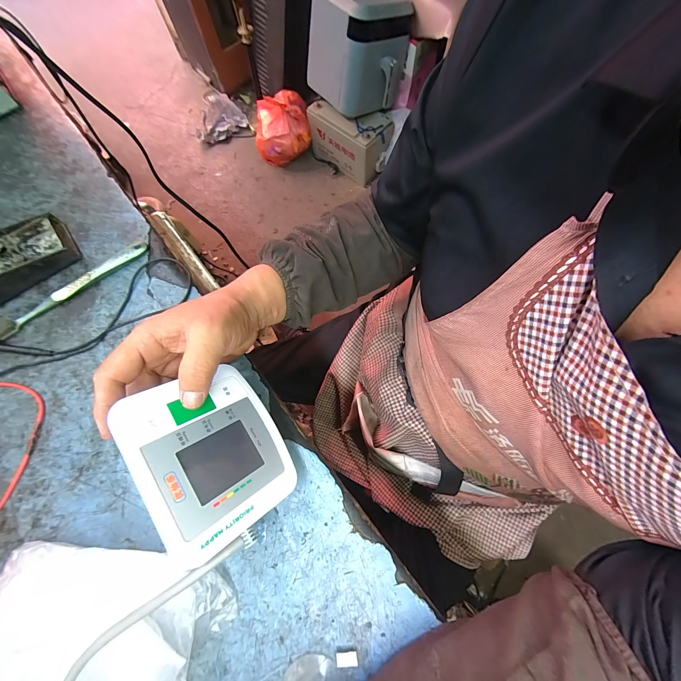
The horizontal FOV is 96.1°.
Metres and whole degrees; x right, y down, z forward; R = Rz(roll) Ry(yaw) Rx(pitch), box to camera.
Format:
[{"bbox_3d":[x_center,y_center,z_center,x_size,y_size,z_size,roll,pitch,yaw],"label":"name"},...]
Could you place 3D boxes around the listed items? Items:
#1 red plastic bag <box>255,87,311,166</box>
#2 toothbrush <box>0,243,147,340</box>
[{"bbox_3d":[-0.266,-0.950,1.381,0.247,0.196,0.175,-14,72,-3],"label":"red plastic bag"},{"bbox_3d":[-0.306,-0.059,0.346,0.184,0.018,0.016,-38,75,-10],"label":"toothbrush"}]

